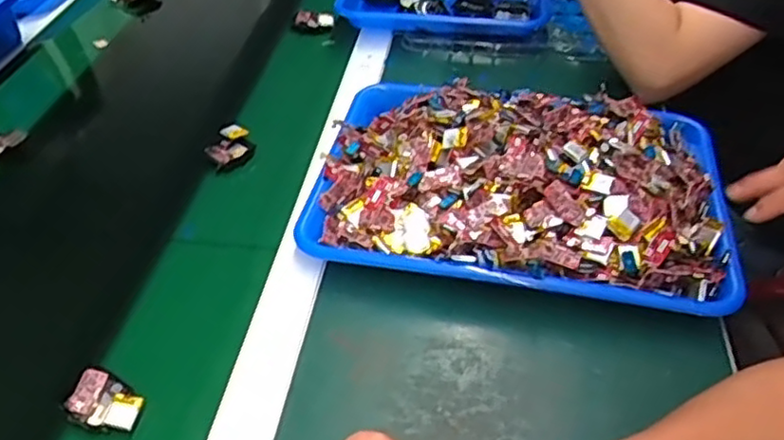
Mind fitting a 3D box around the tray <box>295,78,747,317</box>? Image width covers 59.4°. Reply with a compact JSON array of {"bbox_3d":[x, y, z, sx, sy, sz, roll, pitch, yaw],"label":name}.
[{"bbox_3d":[0.105,-0.038,0.573,0.330,0.068,0.233,8,42,11],"label":"tray"}]

